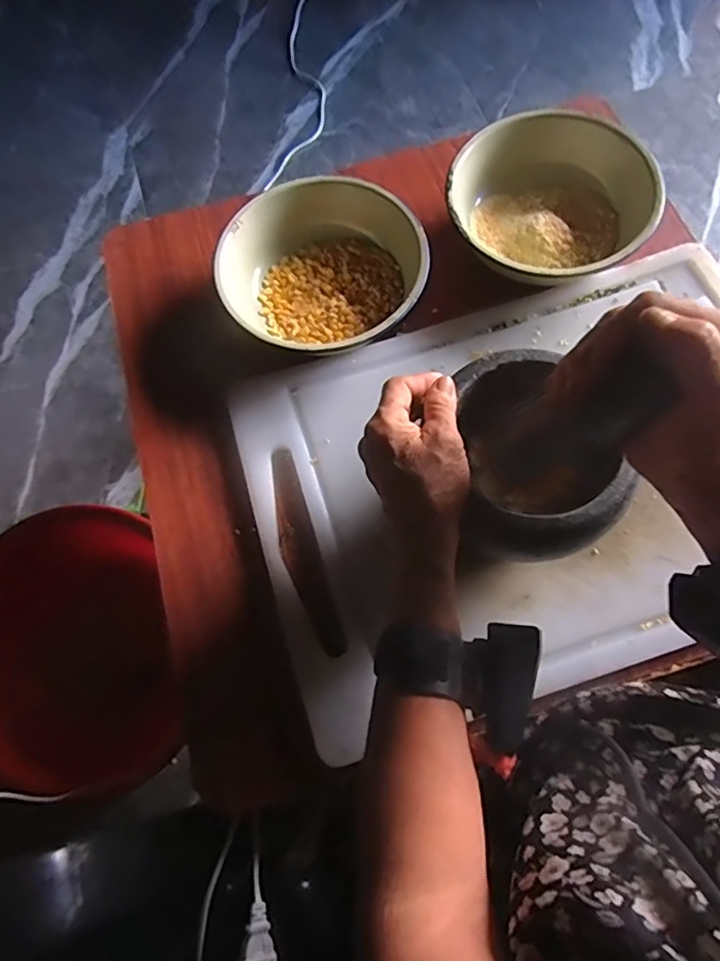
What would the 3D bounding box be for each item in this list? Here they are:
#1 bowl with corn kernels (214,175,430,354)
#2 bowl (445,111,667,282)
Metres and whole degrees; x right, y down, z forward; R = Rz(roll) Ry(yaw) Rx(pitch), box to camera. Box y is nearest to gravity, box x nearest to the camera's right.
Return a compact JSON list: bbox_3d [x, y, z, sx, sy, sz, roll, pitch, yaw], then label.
[{"bbox_3d":[-0.034,-0.194,0.529,0.182,0.061,0.164,5,70,5],"label":"bowl with corn kernels"},{"bbox_3d":[0.179,-0.266,0.550,0.188,0.069,0.182,-1,70,3],"label":"bowl"}]

